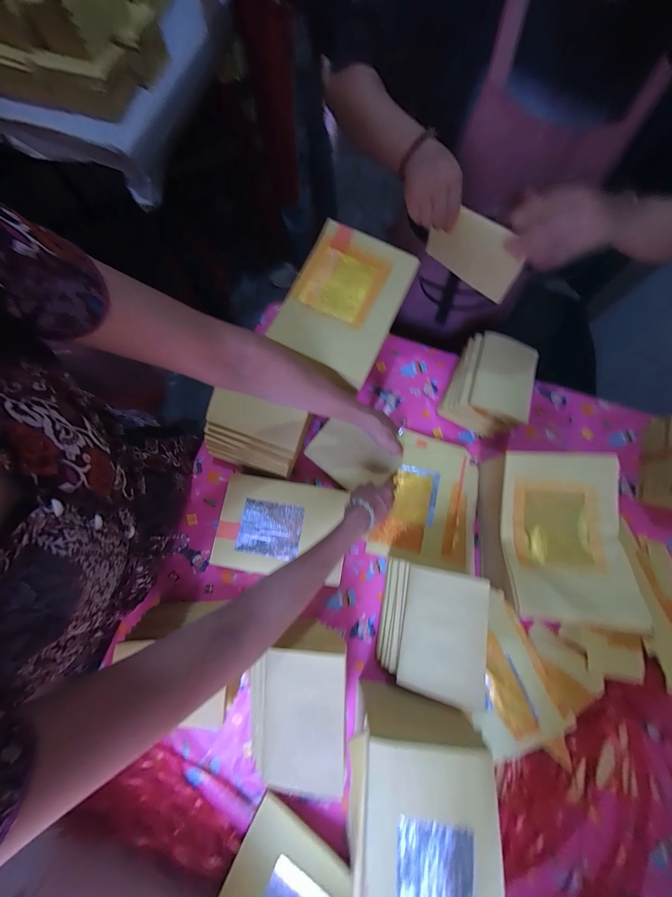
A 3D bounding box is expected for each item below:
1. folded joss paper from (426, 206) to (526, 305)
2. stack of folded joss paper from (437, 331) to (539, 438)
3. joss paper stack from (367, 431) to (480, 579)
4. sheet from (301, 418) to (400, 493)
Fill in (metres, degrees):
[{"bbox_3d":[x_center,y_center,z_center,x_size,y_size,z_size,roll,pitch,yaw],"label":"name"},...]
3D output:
[{"bbox_3d":[0.219,-0.309,0.483,0.154,0.117,0.011,39,85,10],"label":"folded joss paper"},{"bbox_3d":[0.302,-0.127,0.603,0.138,0.113,0.162,23,78,4],"label":"stack of folded joss paper"},{"bbox_3d":[0.189,0.106,0.600,0.189,0.028,0.243,15,84,4],"label":"joss paper stack"},{"bbox_3d":[0.029,0.019,0.589,0.161,0.007,0.106,36,91,8],"label":"sheet"}]

